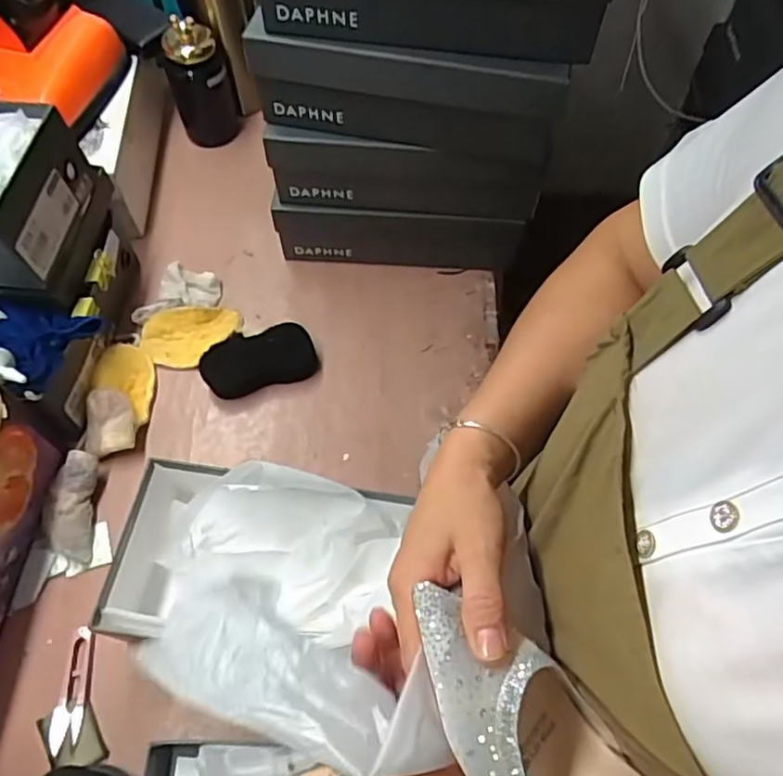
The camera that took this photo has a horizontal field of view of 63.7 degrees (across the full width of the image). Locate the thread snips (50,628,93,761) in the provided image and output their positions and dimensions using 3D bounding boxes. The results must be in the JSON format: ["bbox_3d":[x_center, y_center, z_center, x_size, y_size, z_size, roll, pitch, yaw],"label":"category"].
[{"bbox_3d":[-0.295,0.276,0.579,0.028,0.017,0.102,-3,62,-2],"label":"thread snips"}]

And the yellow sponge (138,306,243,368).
[{"bbox_3d":[-0.238,-0.065,0.752,0.115,0.024,0.066,-11,62,-7],"label":"yellow sponge"}]

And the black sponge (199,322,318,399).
[{"bbox_3d":[-0.156,-0.034,0.738,0.130,0.034,0.069,-16,63,-9],"label":"black sponge"}]

